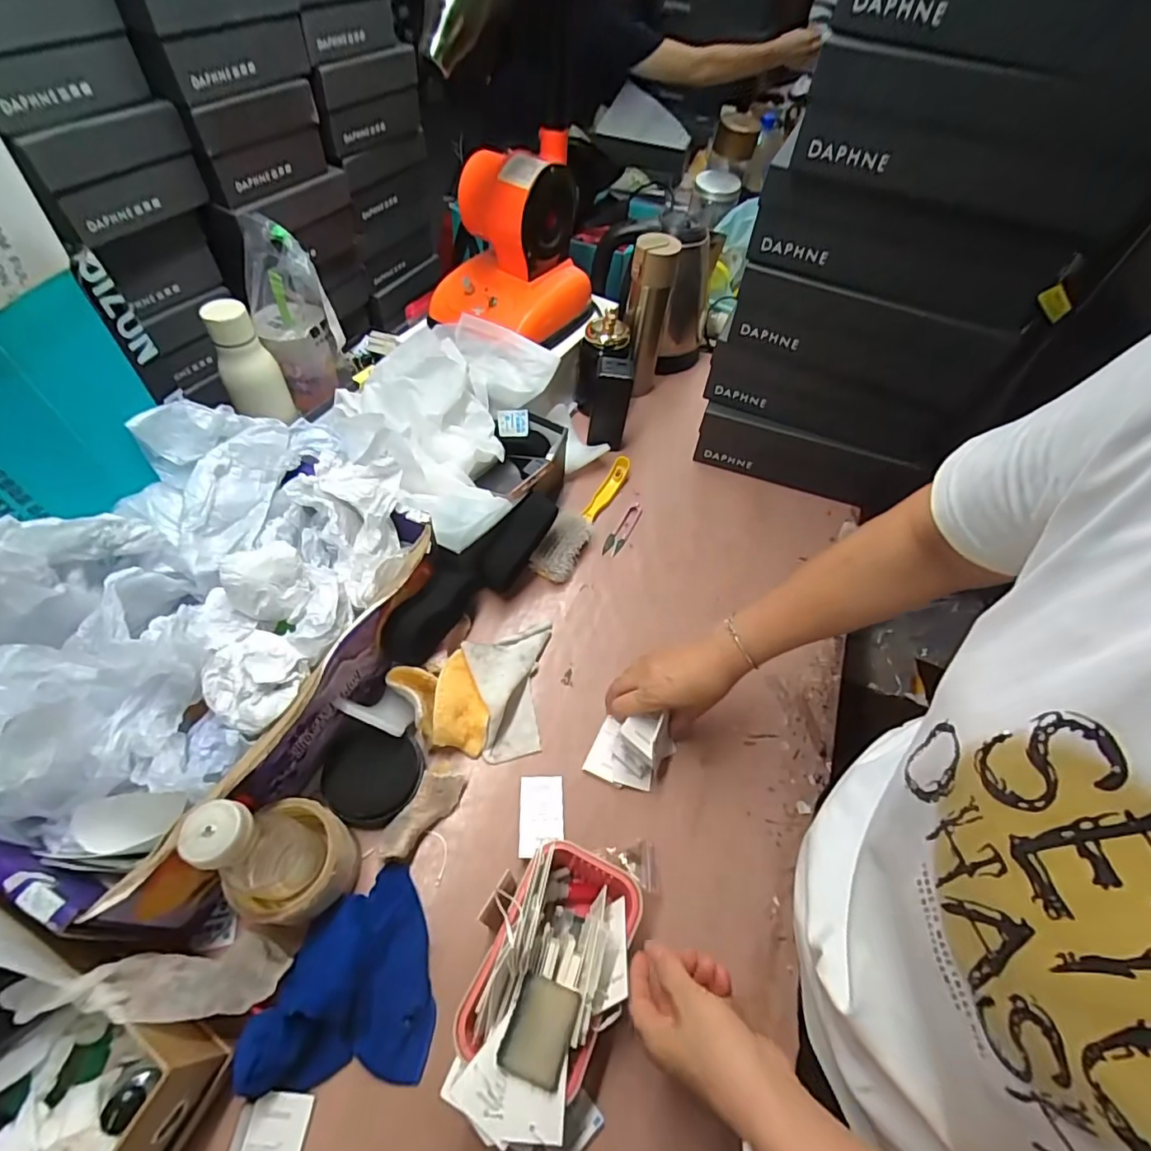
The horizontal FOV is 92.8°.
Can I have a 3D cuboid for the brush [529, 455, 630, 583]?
[{"bbox_3d":[0.016,-0.085,0.757,0.051,0.036,0.233,25,57,13],"label":"brush"}]

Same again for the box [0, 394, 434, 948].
[{"bbox_3d":[-0.347,0.029,0.484,0.287,0.196,0.410,22,56,11],"label":"box"}]

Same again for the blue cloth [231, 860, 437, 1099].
[{"bbox_3d":[-0.184,0.319,0.445,0.130,0.048,0.147,1,55,-4],"label":"blue cloth"}]

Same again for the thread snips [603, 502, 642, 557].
[{"bbox_3d":[0.068,-0.065,0.765,0.023,0.006,0.104,28,57,14],"label":"thread snips"}]

